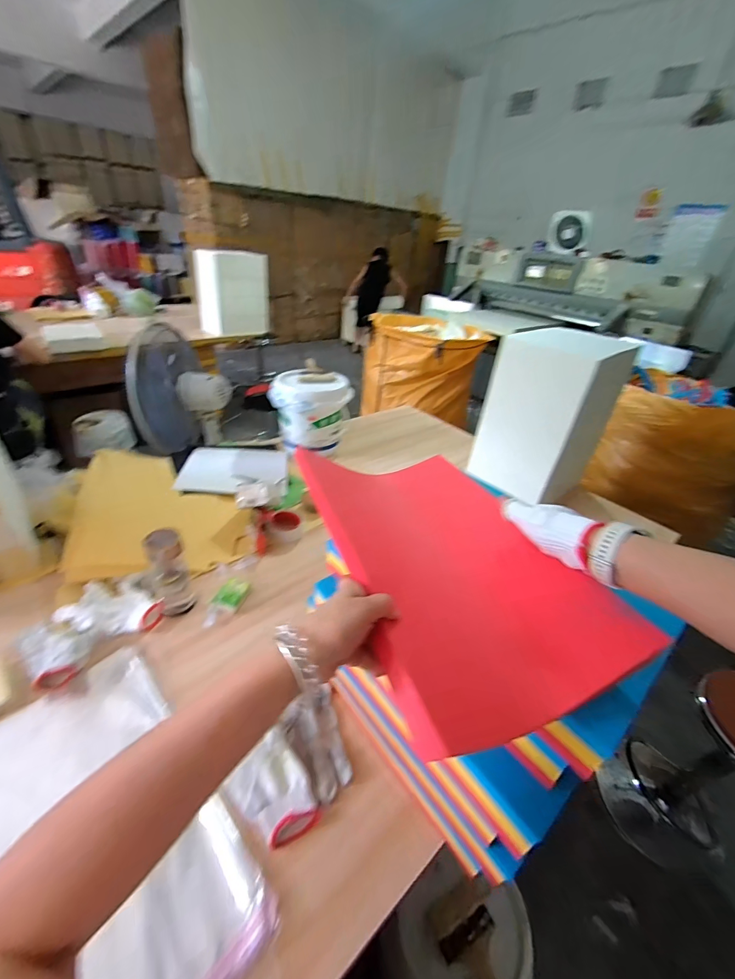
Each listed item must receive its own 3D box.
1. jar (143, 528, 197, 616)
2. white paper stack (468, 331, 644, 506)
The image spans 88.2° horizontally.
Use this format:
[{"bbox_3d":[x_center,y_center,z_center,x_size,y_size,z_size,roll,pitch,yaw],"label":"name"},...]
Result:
[{"bbox_3d":[-0.405,0.169,0.776,0.067,0.187,0.071,4,34,-3],"label":"jar"},{"bbox_3d":[0.567,-0.228,1.211,0.308,0.435,0.271,-19,42,-32],"label":"white paper stack"}]

